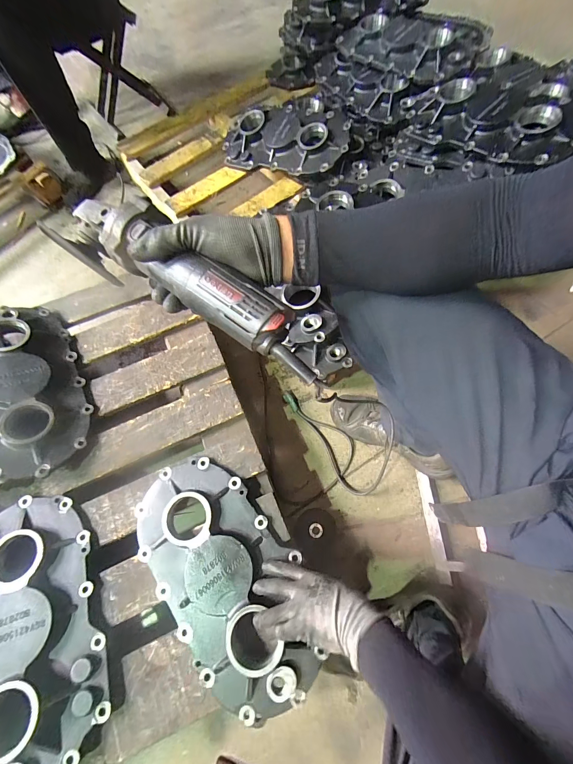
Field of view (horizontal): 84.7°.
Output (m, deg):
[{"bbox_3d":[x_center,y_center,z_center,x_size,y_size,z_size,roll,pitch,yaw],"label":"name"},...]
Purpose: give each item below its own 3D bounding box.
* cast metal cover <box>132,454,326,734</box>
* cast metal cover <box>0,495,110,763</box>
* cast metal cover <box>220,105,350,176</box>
[{"bbox_3d":[-0.109,0.315,0.522,0.215,0.040,0.397,-40,68,-16],"label":"cast metal cover"},{"bbox_3d":[-0.401,0.381,0.492,0.194,0.054,0.405,-19,64,-7],"label":"cast metal cover"},{"bbox_3d":[-0.002,-0.734,0.947,0.385,0.081,0.235,17,70,9],"label":"cast metal cover"}]

